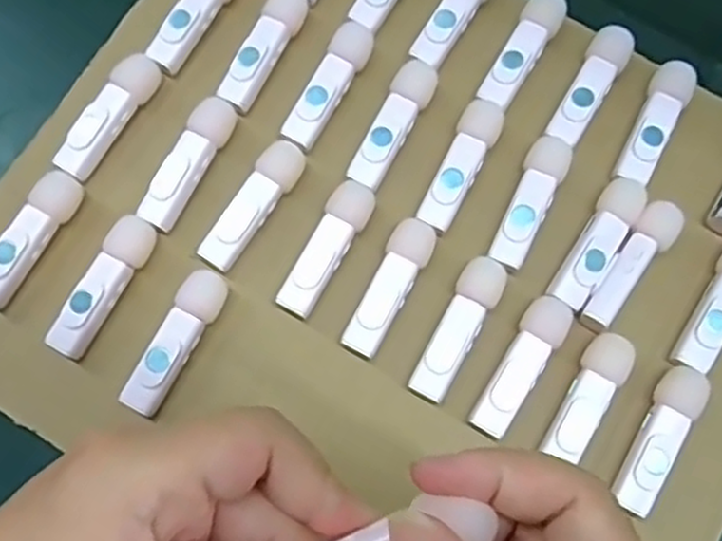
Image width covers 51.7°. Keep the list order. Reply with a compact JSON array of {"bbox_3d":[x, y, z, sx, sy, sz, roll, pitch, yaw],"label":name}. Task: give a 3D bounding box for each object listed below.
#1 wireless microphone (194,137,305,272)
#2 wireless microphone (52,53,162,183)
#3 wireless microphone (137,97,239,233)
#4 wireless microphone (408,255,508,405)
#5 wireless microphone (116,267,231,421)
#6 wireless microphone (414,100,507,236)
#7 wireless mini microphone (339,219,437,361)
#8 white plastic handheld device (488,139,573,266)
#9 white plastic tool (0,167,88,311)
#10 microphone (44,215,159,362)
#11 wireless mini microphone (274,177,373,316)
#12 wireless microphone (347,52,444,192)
[{"bbox_3d":[-0.048,-0.029,0.333,0.017,0.013,0.063,33,79,7],"label":"wireless microphone"},{"bbox_3d":[-0.115,-0.070,0.342,0.016,0.018,0.064,32,78,6],"label":"wireless microphone"},{"bbox_3d":[-0.078,-0.048,0.338,0.017,0.016,0.064,28,78,6],"label":"wireless microphone"},{"bbox_3d":[0.042,0.025,0.321,0.018,0.012,0.065,28,78,6],"label":"wireless microphone"},{"bbox_3d":[-0.078,0.031,0.318,0.018,0.015,0.064,28,78,6],"label":"wireless microphone"},{"bbox_3d":[0.045,-0.048,0.338,0.018,0.013,0.063,29,78,6],"label":"wireless microphone"},{"bbox_3d":[0.012,0.007,0.326,0.018,0.010,0.063,29,78,6],"label":"wireless mini microphone"},{"bbox_3d":[0.076,-0.031,0.335,0.018,0.014,0.063,27,78,5],"label":"white plastic handheld device"},{"bbox_3d":[-0.146,-0.014,0.329,0.016,0.017,0.065,29,78,6],"label":"white plastic tool"},{"bbox_3d":[-0.112,0.007,0.324,0.016,0.018,0.065,30,78,6],"label":"microphone"},{"bbox_3d":[-0.014,-0.010,0.329,0.018,0.012,0.064,27,78,5],"label":"wireless mini microphone"},{"bbox_3d":[0.015,-0.068,0.341,0.018,0.009,0.066,27,78,6],"label":"wireless microphone"}]

